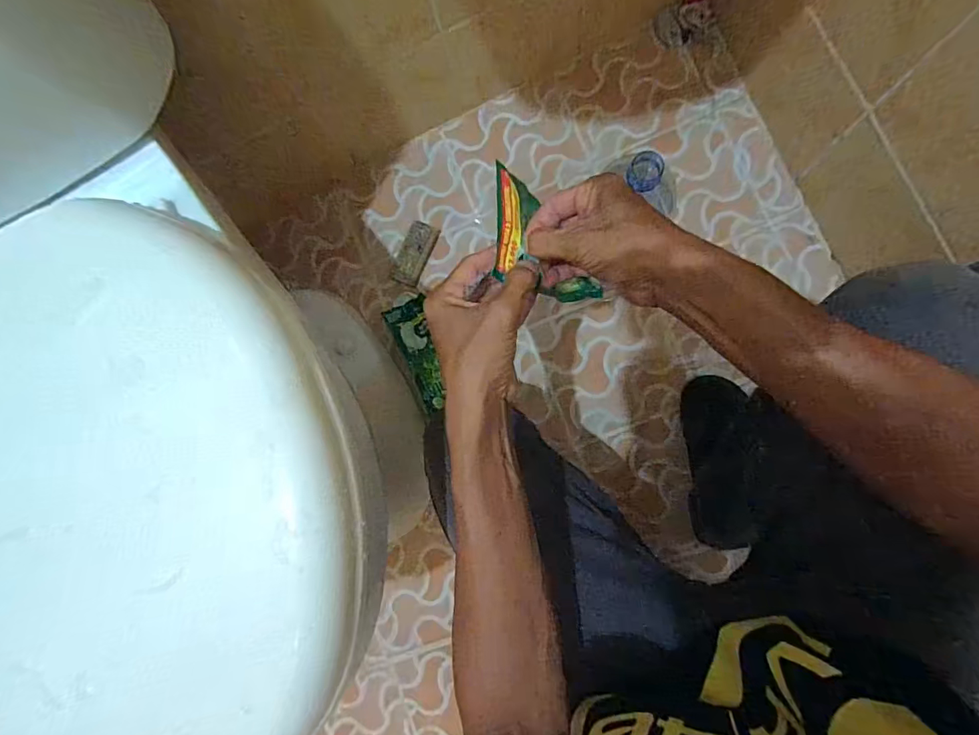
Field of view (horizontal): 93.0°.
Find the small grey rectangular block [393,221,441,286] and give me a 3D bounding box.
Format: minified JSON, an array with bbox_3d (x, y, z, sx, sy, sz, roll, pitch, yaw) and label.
[{"bbox_3d":[-0.121,-0.186,0.755,0.045,0.021,0.099,25,88,8],"label":"small grey rectangular block"}]

